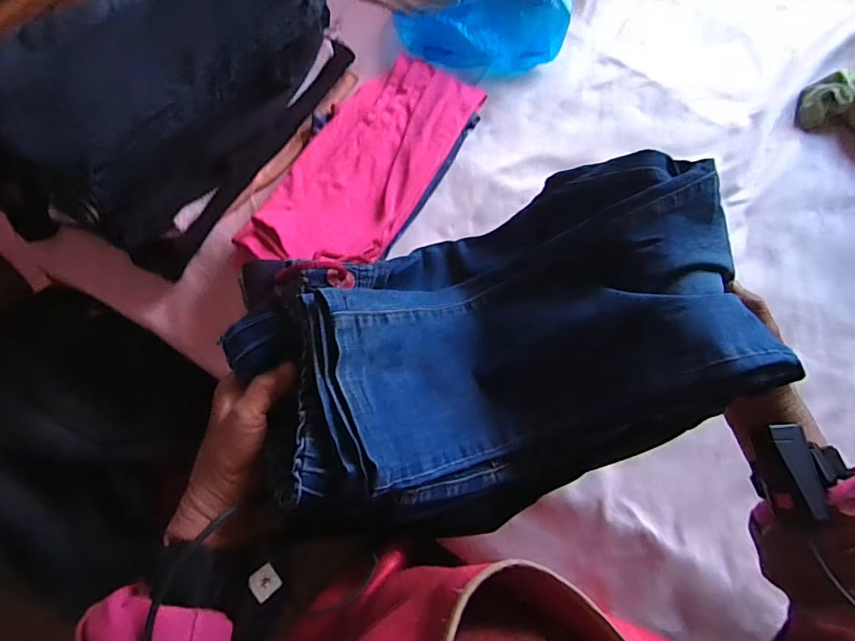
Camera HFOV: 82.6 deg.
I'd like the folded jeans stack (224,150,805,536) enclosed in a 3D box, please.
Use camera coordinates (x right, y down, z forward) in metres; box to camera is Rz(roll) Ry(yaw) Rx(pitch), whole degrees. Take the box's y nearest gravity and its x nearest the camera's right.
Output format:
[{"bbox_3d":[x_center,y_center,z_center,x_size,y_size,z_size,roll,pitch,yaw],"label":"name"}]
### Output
[{"bbox_3d":[0.060,0.013,0.392,0.378,0.111,0.225,-20,75,-7],"label":"folded jeans stack"}]

